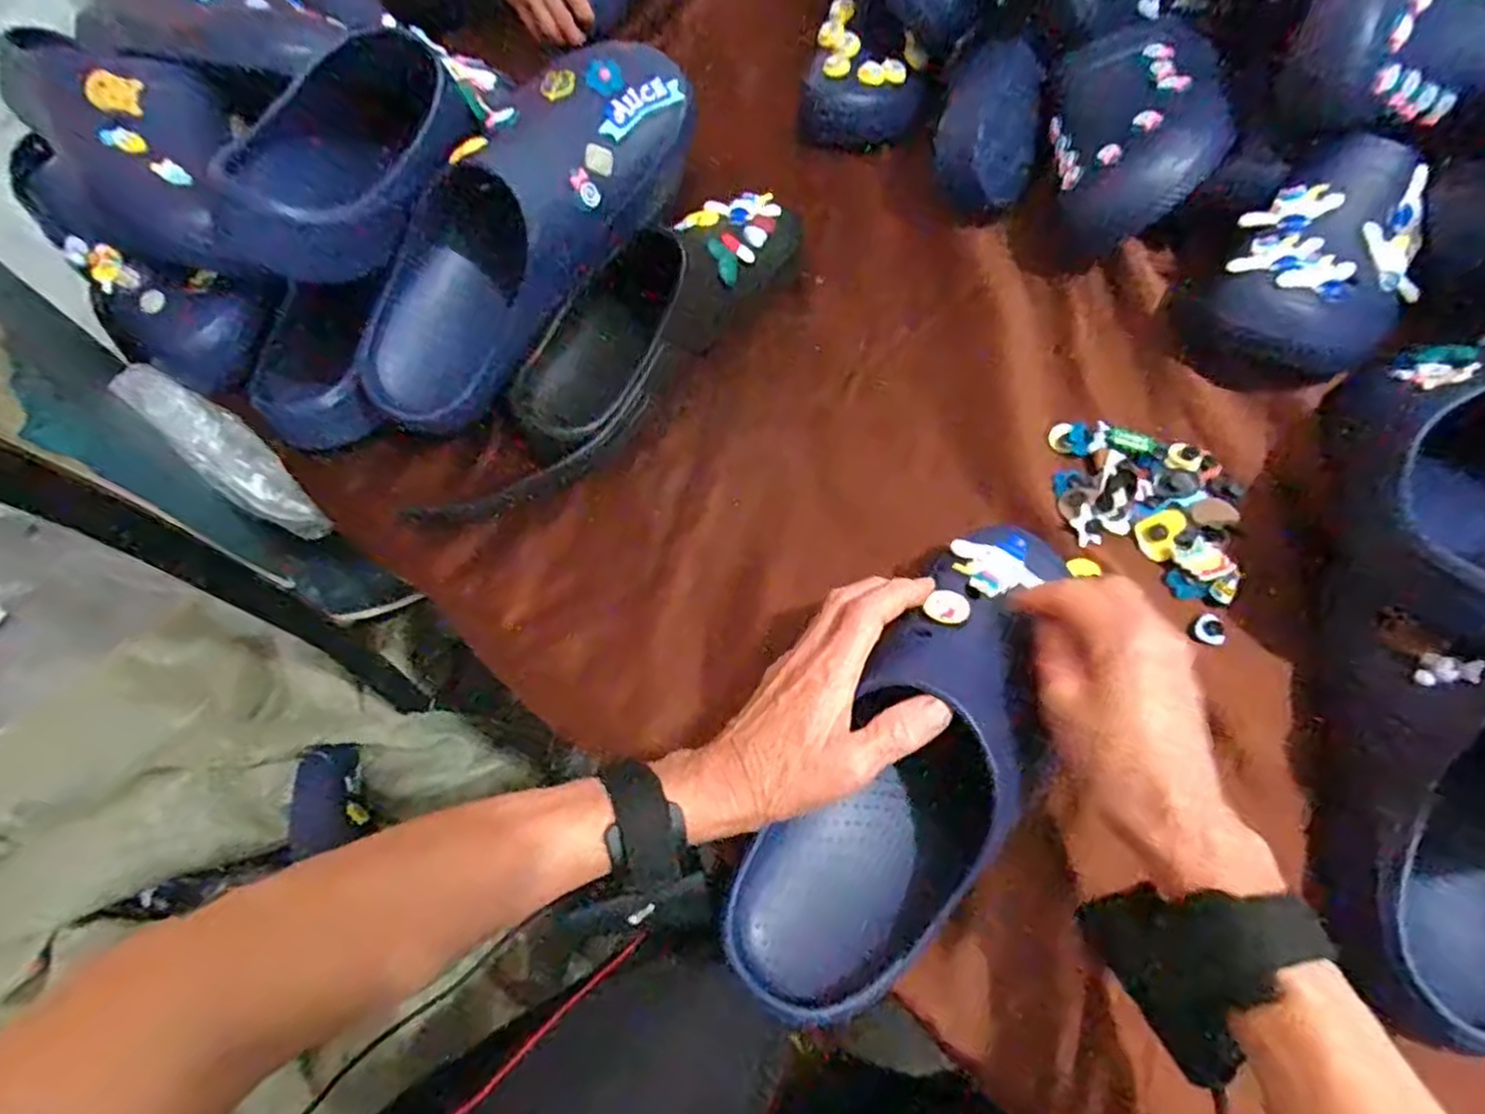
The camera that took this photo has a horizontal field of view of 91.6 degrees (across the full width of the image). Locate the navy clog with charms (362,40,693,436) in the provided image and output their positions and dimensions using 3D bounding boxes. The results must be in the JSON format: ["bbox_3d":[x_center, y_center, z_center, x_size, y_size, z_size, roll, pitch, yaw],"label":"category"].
[{"bbox_3d":[-0.153,-0.219,0.491,0.094,0.088,0.301,44,97,22],"label":"navy clog with charms"}]

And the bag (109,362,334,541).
[{"bbox_3d":[-0.401,-0.079,0.565,0.176,0.043,0.050,49,66,-22],"label":"bag"}]

